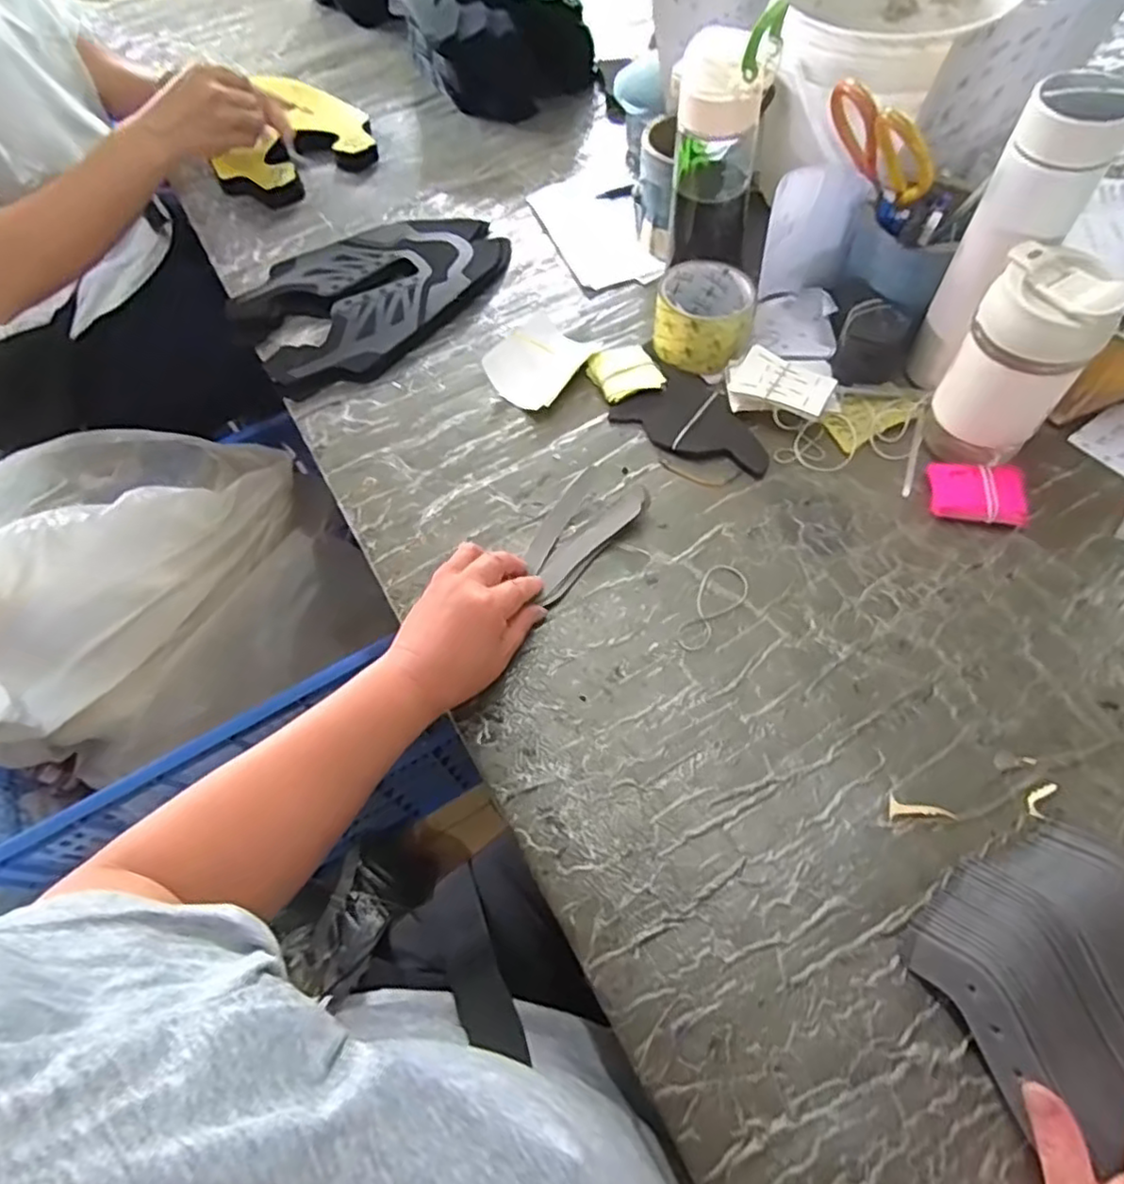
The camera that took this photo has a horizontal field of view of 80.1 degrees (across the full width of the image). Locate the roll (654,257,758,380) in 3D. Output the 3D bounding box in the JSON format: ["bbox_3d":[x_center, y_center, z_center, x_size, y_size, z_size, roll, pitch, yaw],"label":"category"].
[{"bbox_3d":[0.136,-0.263,0.637,0.085,0.050,0.093,-2,61,4],"label":"roll"}]

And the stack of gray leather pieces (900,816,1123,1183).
[{"bbox_3d":[0.288,0.212,0.369,0.146,0.033,0.137,-26,63,-9],"label":"stack of gray leather pieces"}]

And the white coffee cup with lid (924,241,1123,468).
[{"bbox_3d":[0.346,-0.173,0.514,0.084,0.152,0.075,35,70,22],"label":"white coffee cup with lid"}]

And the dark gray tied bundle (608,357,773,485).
[{"bbox_3d":[0.126,-0.156,0.609,0.147,0.007,0.086,36,70,22],"label":"dark gray tied bundle"}]

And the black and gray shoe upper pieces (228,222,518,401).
[{"bbox_3d":[-0.199,-0.332,0.727,0.292,0.020,0.216,-33,63,-13],"label":"black and gray shoe upper pieces"}]

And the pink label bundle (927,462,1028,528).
[{"bbox_3d":[0.340,-0.081,0.544,0.074,0.020,0.052,9,62,10],"label":"pink label bundle"}]

